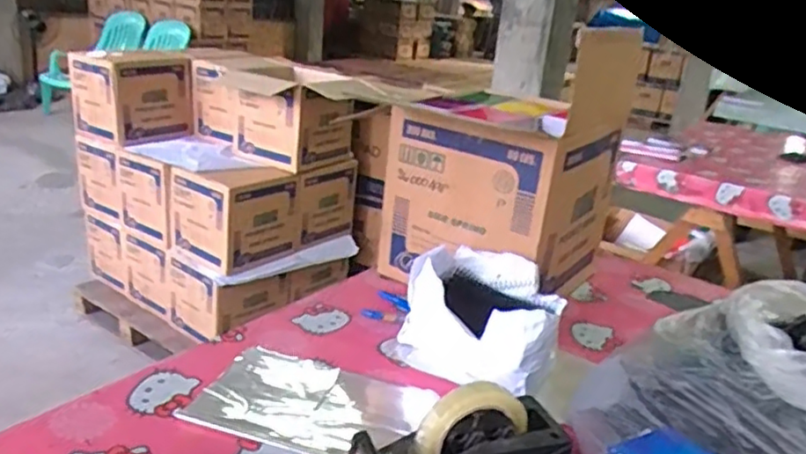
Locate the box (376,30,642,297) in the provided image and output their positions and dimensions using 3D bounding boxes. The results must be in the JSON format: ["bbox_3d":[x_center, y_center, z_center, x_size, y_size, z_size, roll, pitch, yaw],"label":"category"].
[{"bbox_3d":[0.168,-0.096,1.071,0.297,0.396,0.295,19,24,31],"label":"box"}]

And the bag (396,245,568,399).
[{"bbox_3d":[0.111,0.121,0.862,0.161,0.130,0.201,-12,27,-40],"label":"bag"}]

